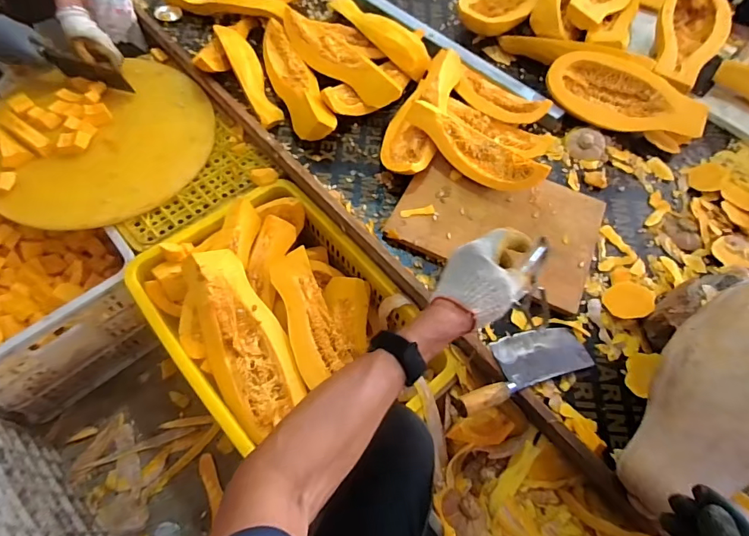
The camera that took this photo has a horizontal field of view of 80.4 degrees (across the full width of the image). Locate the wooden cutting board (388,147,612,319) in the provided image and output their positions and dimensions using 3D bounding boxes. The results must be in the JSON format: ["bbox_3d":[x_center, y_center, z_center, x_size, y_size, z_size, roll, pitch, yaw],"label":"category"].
[{"bbox_3d":[0.244,-0.097,0.863,0.375,0.034,0.264,22,61,8],"label":"wooden cutting board"}]

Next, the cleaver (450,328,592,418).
[{"bbox_3d":[0.236,0.159,0.718,0.273,0.030,0.098,-18,64,-29],"label":"cleaver"}]

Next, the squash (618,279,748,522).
[{"bbox_3d":[0.484,0.179,0.594,0.176,0.139,0.357,29,93,39],"label":"squash"}]

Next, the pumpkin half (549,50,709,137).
[{"bbox_3d":[0.563,-0.382,1.017,0.336,0.085,0.147,19,92,8],"label":"pumpkin half"}]

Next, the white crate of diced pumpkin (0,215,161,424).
[{"bbox_3d":[-0.724,-0.015,0.920,0.345,0.270,0.520,-35,68,-21],"label":"white crate of diced pumpkin"}]

